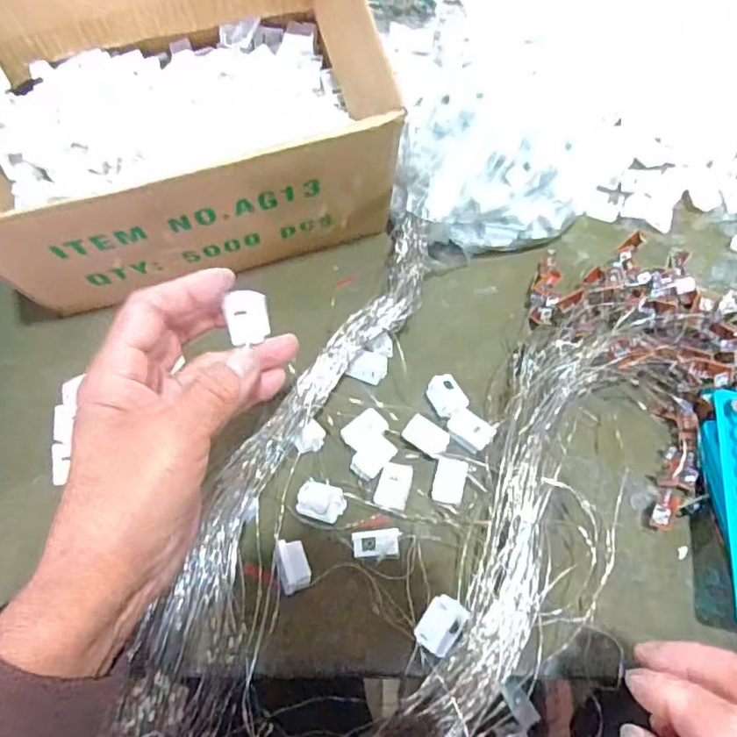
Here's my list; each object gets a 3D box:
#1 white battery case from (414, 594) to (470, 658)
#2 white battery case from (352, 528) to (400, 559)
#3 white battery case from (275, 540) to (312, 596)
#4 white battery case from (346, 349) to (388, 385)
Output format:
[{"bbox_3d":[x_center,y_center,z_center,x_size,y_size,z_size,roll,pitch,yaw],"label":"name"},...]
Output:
[{"bbox_3d":[0.038,0.131,0.301,0.019,0.011,0.027,30,64,23],"label":"white battery case"},{"bbox_3d":[0.004,0.098,0.326,0.026,0.007,0.016,-2,56,4],"label":"white battery case"},{"bbox_3d":[-0.042,0.107,0.321,0.016,0.008,0.026,-19,57,-7],"label":"white battery case"},{"bbox_3d":[0.000,-0.001,0.396,0.024,0.011,0.020,11,58,13],"label":"white battery case"}]

